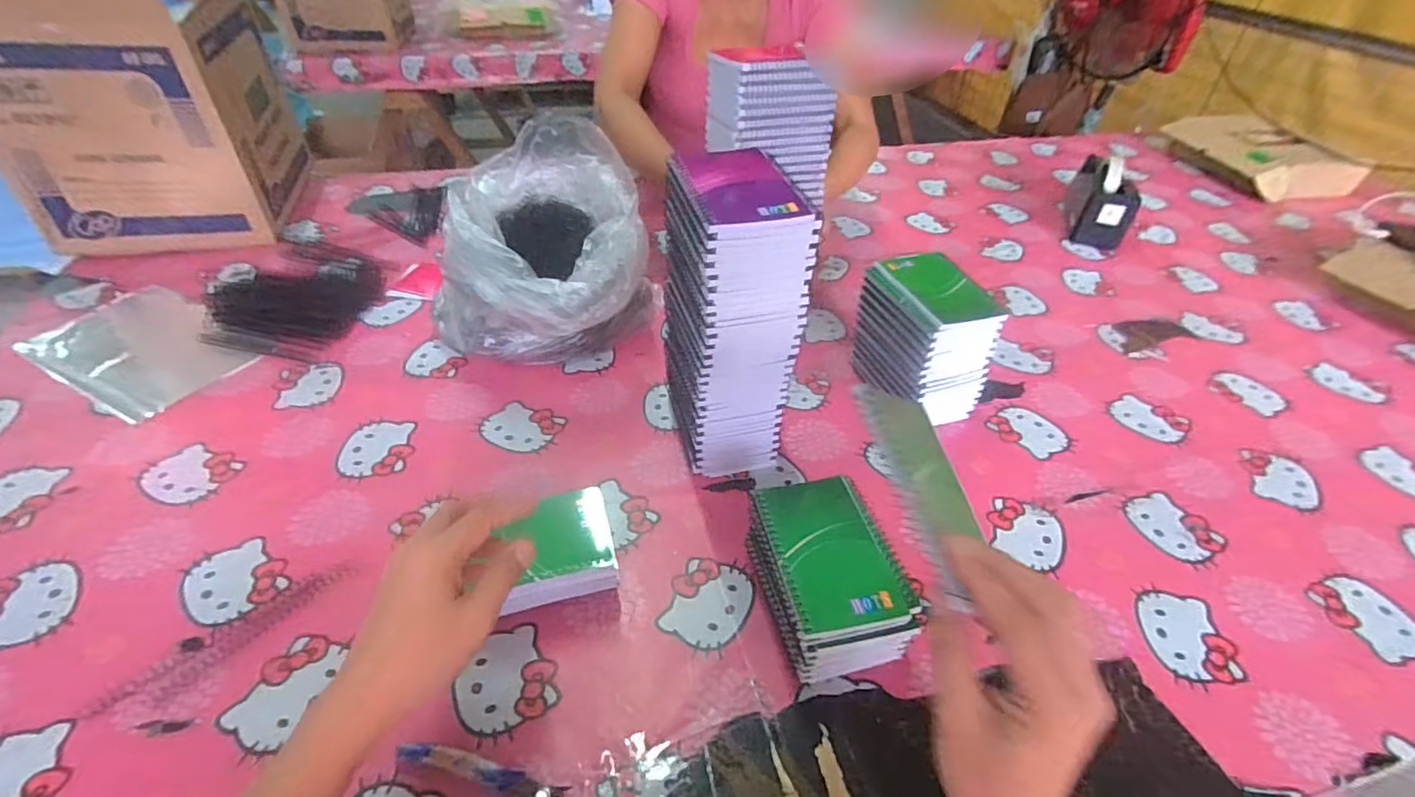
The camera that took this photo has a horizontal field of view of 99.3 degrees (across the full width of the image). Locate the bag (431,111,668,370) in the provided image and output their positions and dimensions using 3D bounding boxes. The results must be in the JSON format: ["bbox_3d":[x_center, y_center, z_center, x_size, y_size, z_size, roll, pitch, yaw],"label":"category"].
[{"bbox_3d":[-0.184,-0.163,0.715,0.256,0.213,0.251,17,44,16],"label":"bag"}]

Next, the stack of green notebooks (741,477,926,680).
[{"bbox_3d":[0.090,0.146,0.479,0.093,0.088,0.151,-8,43,-11],"label":"stack of green notebooks"}]

